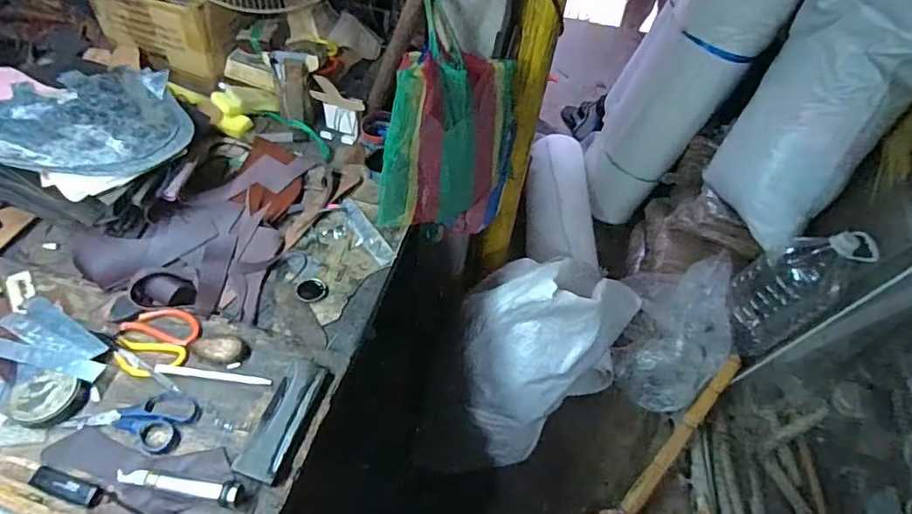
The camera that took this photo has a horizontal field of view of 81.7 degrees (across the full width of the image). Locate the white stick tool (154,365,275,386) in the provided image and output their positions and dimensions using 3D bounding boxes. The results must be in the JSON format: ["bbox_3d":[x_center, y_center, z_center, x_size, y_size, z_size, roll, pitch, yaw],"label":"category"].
[{"bbox_3d":[-0.311,0.151,0.675,0.145,0.006,0.012,6,53,-1],"label":"white stick tool"}]

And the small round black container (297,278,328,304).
[{"bbox_3d":[-0.216,0.051,0.793,0.046,0.014,0.038,-2,53,-7],"label":"small round black container"}]

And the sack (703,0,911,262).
[{"bbox_3d":[0.941,-0.384,1.338,0.312,0.707,0.269,23,32,12],"label":"sack"}]

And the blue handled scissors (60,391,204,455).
[{"bbox_3d":[-0.390,0.192,0.644,0.146,0.010,0.071,15,53,5],"label":"blue handled scissors"}]

